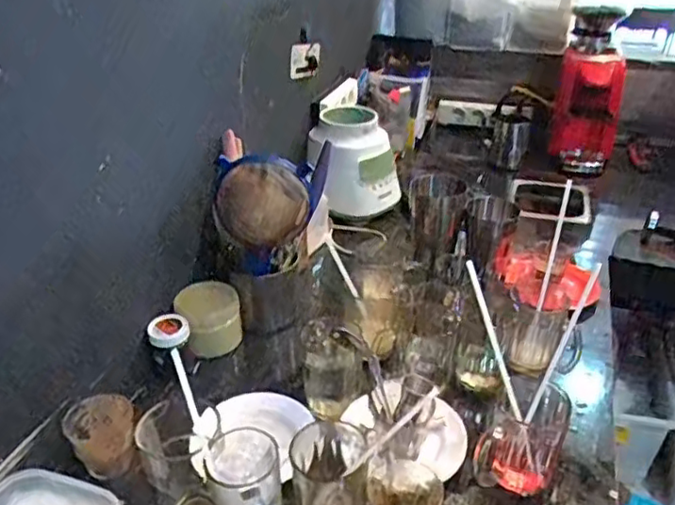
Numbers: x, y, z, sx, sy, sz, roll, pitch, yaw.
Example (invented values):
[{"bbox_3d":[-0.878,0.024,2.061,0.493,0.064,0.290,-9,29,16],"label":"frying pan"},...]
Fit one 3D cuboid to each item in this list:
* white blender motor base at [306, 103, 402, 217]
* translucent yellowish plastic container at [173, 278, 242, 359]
[{"bbox_3d":[0.033,-0.172,1.220,0.172,0.191,0.134,2,31,5],"label":"white blender motor base"},{"bbox_3d":[-0.181,0.089,0.887,0.085,0.075,0.079,-7,32,-13],"label":"translucent yellowish plastic container"}]

